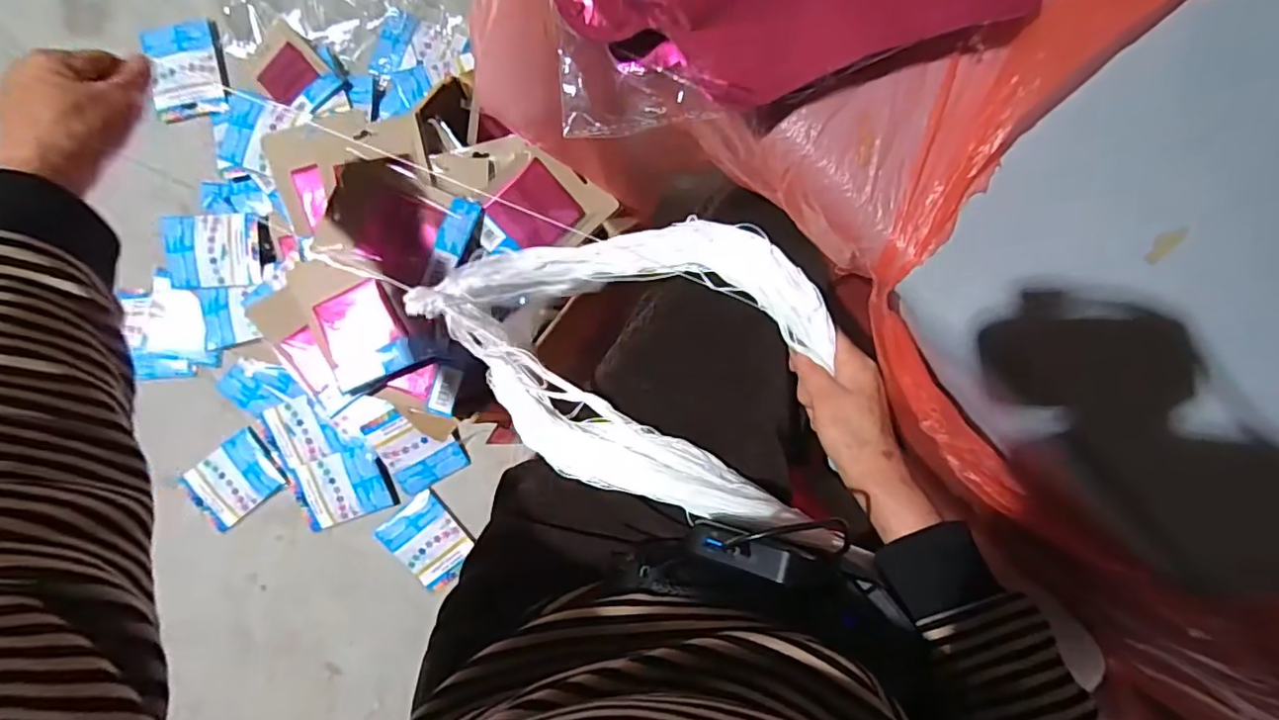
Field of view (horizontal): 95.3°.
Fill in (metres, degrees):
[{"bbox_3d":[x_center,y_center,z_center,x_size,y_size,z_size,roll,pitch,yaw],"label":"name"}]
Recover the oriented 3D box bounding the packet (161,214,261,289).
[{"bbox_3d":[-0.691,-0.175,0.940,0.145,0.015,0.115,-3,92,-3],"label":"packet"}]

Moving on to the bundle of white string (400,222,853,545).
[{"bbox_3d":[-0.010,-0.012,0.452,0.313,0.098,0.209,13,91,-3],"label":"bundle of white string"}]

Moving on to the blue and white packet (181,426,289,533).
[{"bbox_3d":[-0.683,0.202,0.986,0.141,0.020,0.115,-36,93,-1],"label":"blue and white packet"}]

